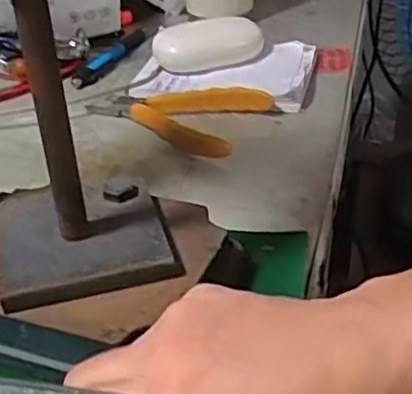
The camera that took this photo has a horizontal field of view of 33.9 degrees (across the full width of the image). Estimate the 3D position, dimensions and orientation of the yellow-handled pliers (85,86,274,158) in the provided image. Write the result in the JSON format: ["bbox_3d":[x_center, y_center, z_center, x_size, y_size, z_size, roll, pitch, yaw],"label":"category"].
[{"bbox_3d":[-0.026,-0.065,0.511,0.130,0.020,0.079,14,38,24],"label":"yellow-handled pliers"}]

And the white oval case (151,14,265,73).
[{"bbox_3d":[0.002,-0.128,0.575,0.089,0.035,0.036,-14,36,-15],"label":"white oval case"}]

